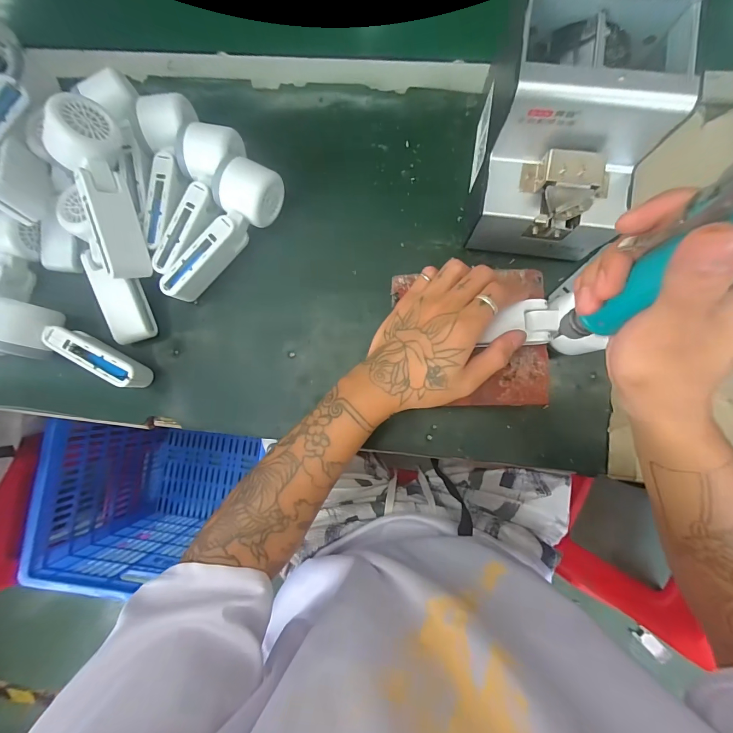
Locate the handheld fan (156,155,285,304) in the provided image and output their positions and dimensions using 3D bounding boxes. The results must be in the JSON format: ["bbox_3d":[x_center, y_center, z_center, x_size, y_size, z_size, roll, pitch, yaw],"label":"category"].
[{"bbox_3d":[-0.149,-0.137,0.377,0.054,0.049,0.160,31,88,6],"label":"handheld fan"}]

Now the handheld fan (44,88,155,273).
[{"bbox_3d":[-0.260,-0.171,0.354,0.037,0.055,0.164,-4,104,41],"label":"handheld fan"}]

